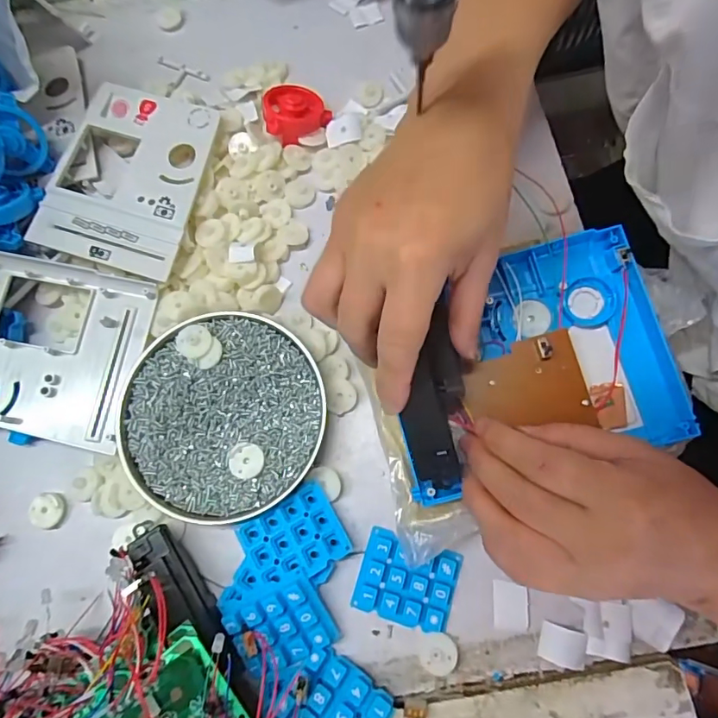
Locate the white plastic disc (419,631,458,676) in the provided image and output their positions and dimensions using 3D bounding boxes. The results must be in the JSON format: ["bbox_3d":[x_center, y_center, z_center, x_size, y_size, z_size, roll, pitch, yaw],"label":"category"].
[{"bbox_3d":[0.048,0.177,0.290,0.021,0.006,0.022,0,72,0],"label":"white plastic disc"}]

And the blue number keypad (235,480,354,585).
[{"bbox_3d":[-0.041,0.111,0.301,0.059,0.010,0.048,-27,74,-8],"label":"blue number keypad"}]

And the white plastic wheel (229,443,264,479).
[{"bbox_3d":[-0.073,0.066,0.315,0.022,0.004,0.022,0,72,0],"label":"white plastic wheel"}]

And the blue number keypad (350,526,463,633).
[{"bbox_3d":[0.030,0.139,0.302,0.059,0.014,0.049,17,73,5],"label":"blue number keypad"}]

